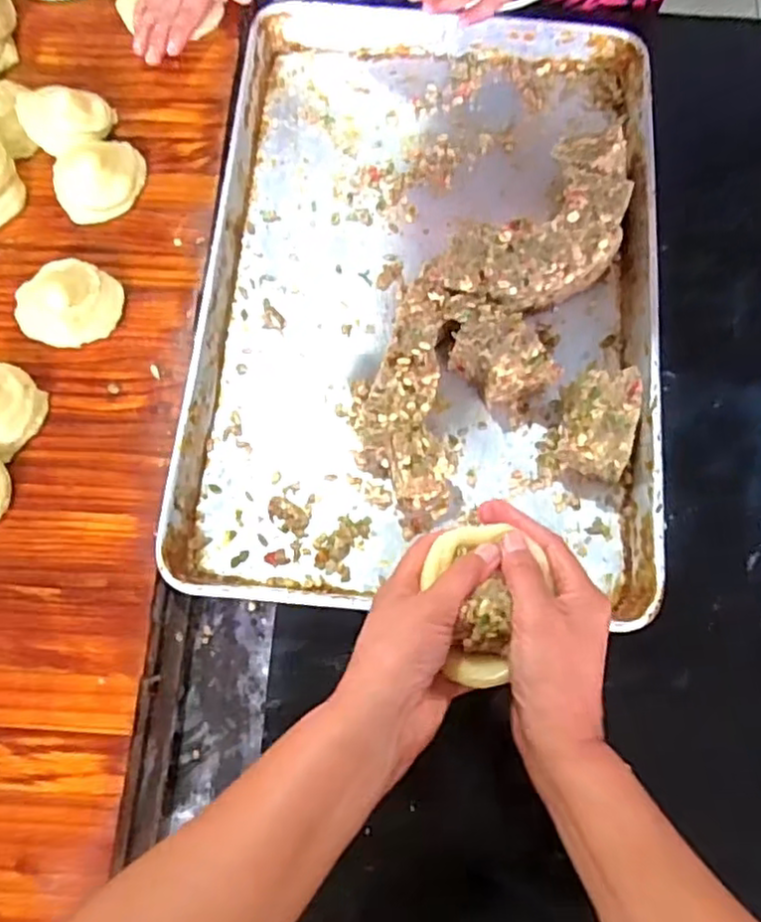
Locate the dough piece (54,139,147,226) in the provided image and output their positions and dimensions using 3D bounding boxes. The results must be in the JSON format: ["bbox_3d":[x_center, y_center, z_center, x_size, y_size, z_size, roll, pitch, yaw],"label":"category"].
[{"bbox_3d":[-0.265,-0.268,0.641,0.081,0.033,0.071,-12,74,-3],"label":"dough piece"}]

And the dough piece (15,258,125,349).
[{"bbox_3d":[-0.279,-0.144,0.602,0.085,0.032,0.081,0,74,0],"label":"dough piece"}]

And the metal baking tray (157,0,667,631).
[{"bbox_3d":[0.048,-0.173,0.637,0.403,0.071,0.611,3,73,5],"label":"metal baking tray"}]

